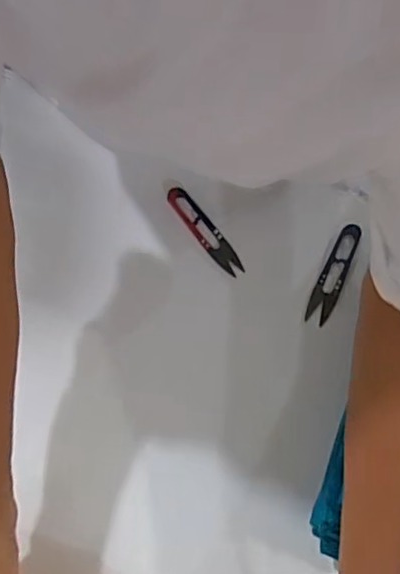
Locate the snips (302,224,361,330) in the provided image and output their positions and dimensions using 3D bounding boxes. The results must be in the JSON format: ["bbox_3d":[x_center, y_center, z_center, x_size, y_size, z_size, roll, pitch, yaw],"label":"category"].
[{"bbox_3d":[0.142,-0.015,0.647,0.026,0.009,0.117,26,71,9],"label":"snips"}]

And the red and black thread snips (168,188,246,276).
[{"bbox_3d":[0.005,-0.061,0.664,0.025,0.015,0.115,-36,74,-13],"label":"red and black thread snips"}]

